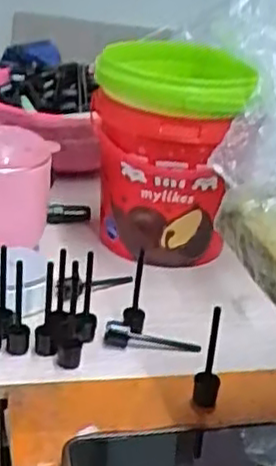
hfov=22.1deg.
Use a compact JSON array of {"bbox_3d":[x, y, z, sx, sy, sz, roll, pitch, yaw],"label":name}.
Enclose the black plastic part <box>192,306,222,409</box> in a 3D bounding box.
[{"bbox_3d":[0.042,0.074,0.405,0.014,0.064,0.009,10,26,8],"label":"black plastic part"}]

